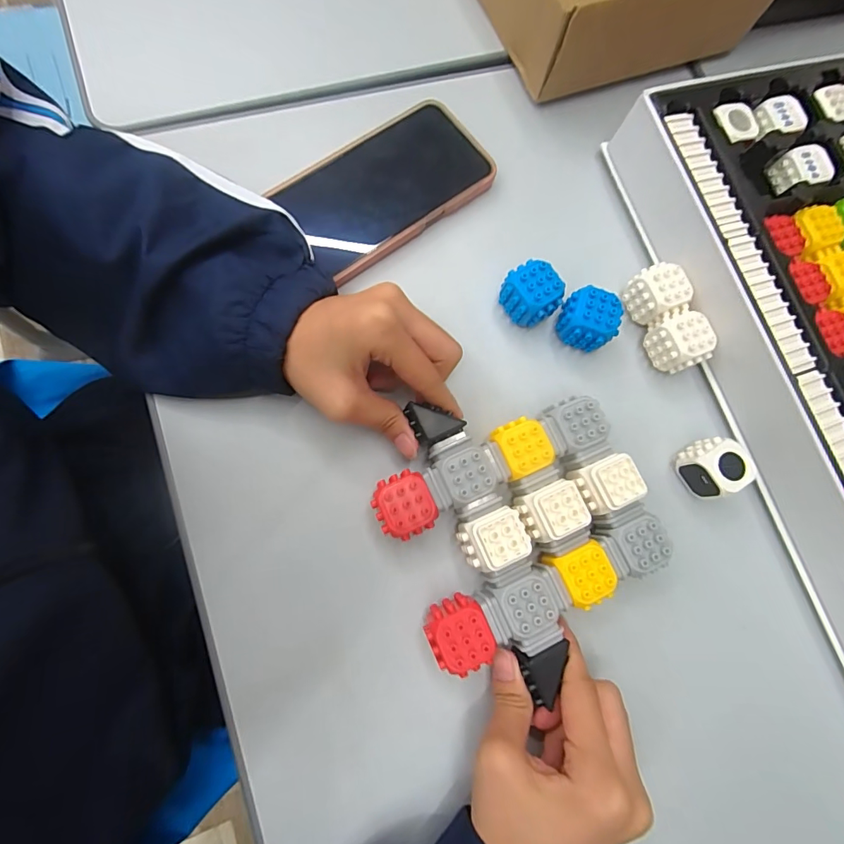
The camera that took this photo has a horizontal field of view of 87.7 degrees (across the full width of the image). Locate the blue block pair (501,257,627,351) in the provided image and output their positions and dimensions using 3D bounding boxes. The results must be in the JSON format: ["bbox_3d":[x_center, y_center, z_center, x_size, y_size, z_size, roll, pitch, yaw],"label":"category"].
[{"bbox_3d":[0.095,-0.079,0.302,0.080,0.032,0.033,23,77,-2],"label":"blue block pair"}]

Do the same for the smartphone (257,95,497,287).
[{"bbox_3d":[-0.024,-0.172,0.319,0.152,0.010,0.083,-40,86,-11],"label":"smartphone"}]

